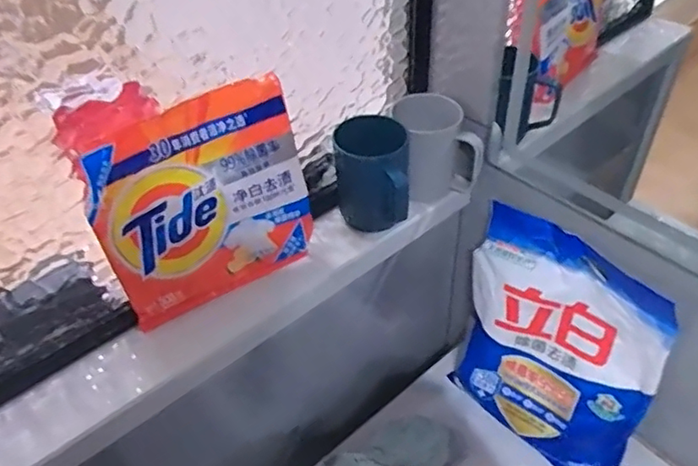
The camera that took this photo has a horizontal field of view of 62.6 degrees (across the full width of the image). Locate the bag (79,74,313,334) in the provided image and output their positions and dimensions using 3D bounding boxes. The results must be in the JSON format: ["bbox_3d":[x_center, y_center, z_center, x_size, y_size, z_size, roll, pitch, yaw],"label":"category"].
[{"bbox_3d":[-0.136,-0.026,0.558,0.199,0.201,0.041,-25,47,-21],"label":"bag"}]

